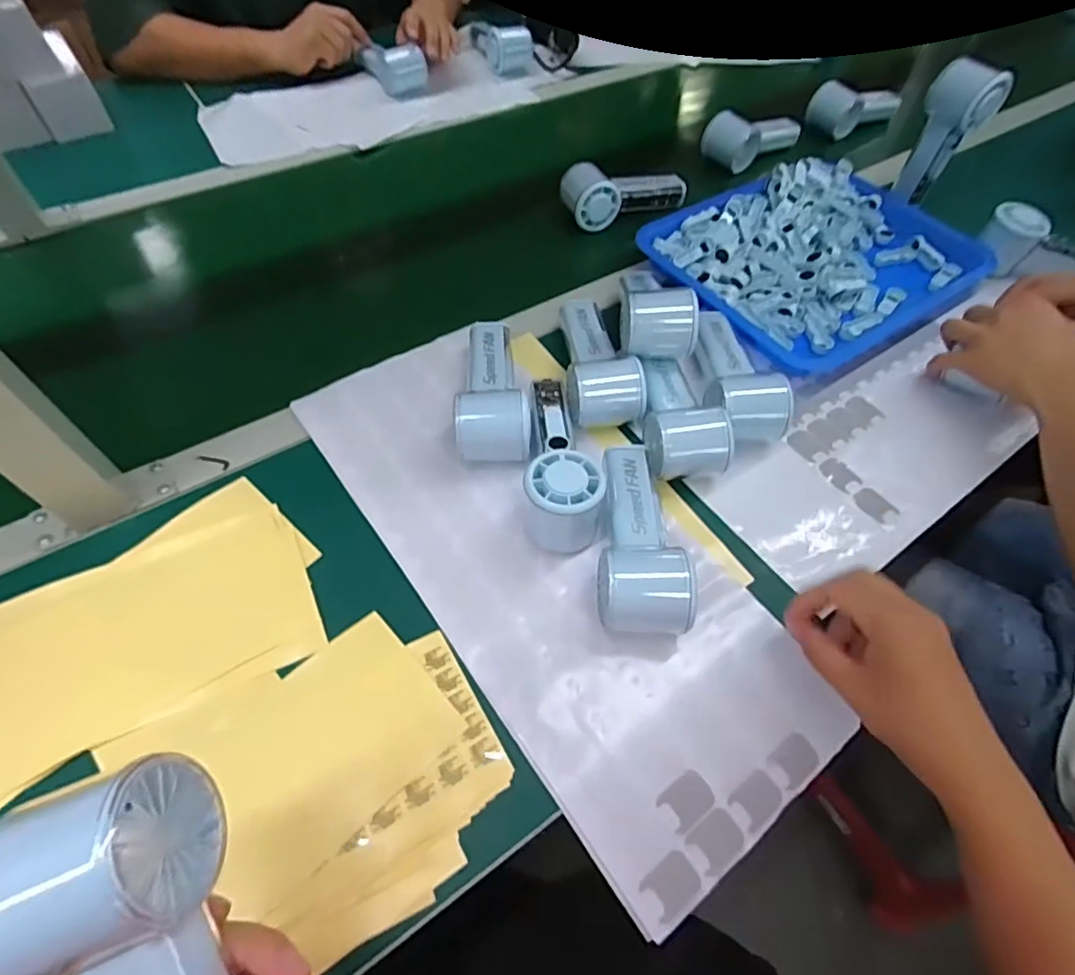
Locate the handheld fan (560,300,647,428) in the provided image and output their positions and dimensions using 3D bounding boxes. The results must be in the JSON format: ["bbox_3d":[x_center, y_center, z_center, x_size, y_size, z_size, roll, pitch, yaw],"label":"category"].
[{"bbox_3d":[0.055,-0.123,0.515,0.066,0.048,0.157,-2,56,-3],"label":"handheld fan"}]

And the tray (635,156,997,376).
[{"bbox_3d":[0.331,-0.276,0.640,0.386,0.037,0.255,-28,61,-19],"label":"tray"}]

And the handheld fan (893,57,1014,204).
[{"bbox_3d":[0.470,-0.410,0.654,0.045,0.134,0.058,-2,58,-3],"label":"handheld fan"}]

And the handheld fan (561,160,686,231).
[{"bbox_3d":[0.103,-0.365,0.688,0.160,0.049,0.066,-23,60,-16],"label":"handheld fan"}]

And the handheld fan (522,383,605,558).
[{"bbox_3d":[0.021,-0.027,0.446,0.055,0.059,0.145,4,56,0],"label":"handheld fan"}]

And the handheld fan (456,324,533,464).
[{"bbox_3d":[-0.036,-0.089,0.484,0.057,0.053,0.154,0,56,-2],"label":"handheld fan"}]

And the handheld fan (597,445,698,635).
[{"bbox_3d":[0.074,0.031,0.414,0.056,0.058,0.154,3,56,0],"label":"handheld fan"}]

